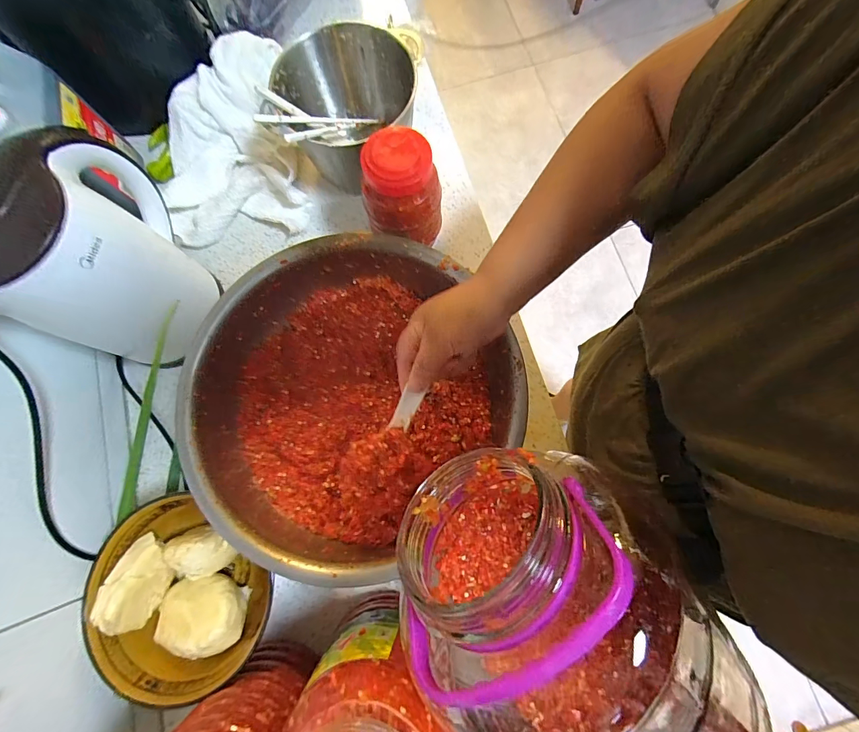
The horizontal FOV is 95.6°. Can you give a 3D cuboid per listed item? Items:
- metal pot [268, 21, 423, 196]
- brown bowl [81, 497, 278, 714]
[{"bbox_3d":[-0.097,-0.339,0.534,0.192,0.134,0.159,-30,78,-5],"label":"metal pot"},{"bbox_3d":[-0.264,0.240,0.426,0.163,0.097,0.182,1,77,2],"label":"brown bowl"}]

